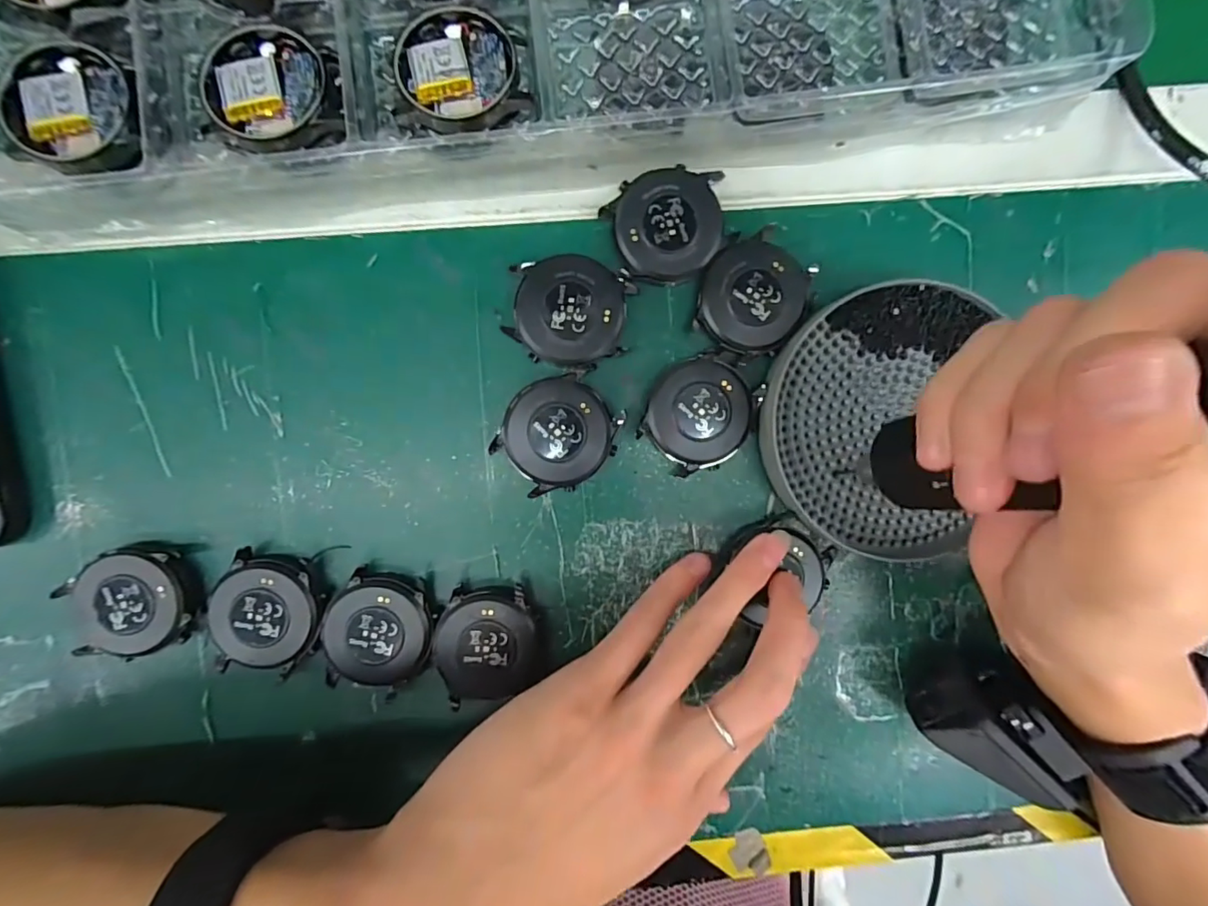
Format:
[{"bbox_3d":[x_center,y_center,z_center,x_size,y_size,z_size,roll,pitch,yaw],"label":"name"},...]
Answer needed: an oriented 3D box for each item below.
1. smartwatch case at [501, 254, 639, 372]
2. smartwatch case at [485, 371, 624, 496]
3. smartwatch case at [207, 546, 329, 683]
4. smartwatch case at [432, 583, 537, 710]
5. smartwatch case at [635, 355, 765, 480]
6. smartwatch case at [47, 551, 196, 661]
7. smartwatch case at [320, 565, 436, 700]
[{"bbox_3d":[-0.014,-0.058,0.219,0.047,0.009,0.043,10,92,-3],"label":"smartwatch case"},{"bbox_3d":[-0.020,-0.008,0.222,0.047,0.010,0.045,-42,94,0],"label":"smartwatch case"},{"bbox_3d":[-0.140,0.066,0.220,0.044,0.010,0.049,17,92,-4],"label":"smartwatch case"},{"bbox_3d":[-0.051,0.081,0.226,0.041,0.014,0.048,0,93,-3],"label":"smartwatch case"},{"bbox_3d":[0.042,-0.016,0.224,0.046,0.009,0.048,43,90,-4],"label":"smartwatch case"},{"bbox_3d":[-0.195,0.062,0.217,0.049,0.012,0.043,-16,93,-2],"label":"smartwatch case"},{"bbox_3d":[-0.096,0.077,0.224,0.043,0.012,0.052,17,92,-4],"label":"smartwatch case"}]

